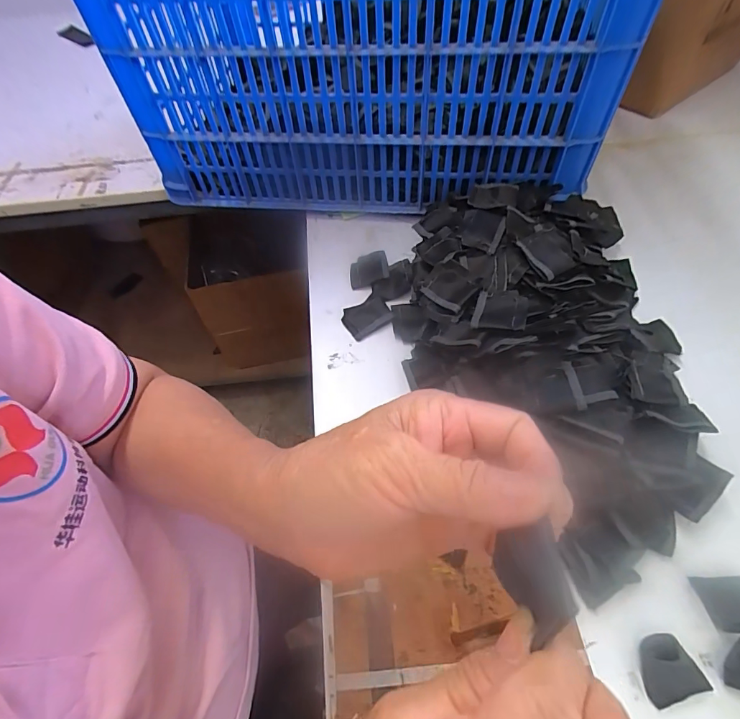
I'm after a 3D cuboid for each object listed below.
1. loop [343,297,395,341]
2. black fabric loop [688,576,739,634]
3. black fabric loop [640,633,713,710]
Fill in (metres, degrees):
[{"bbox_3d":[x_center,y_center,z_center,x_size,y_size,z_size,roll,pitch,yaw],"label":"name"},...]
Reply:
[{"bbox_3d":[-0.003,-0.048,0.484,0.054,0.007,0.048,-28,59,-14],"label":"loop"},{"bbox_3d":[0.268,0.181,0.308,0.039,0.009,0.036,-2,56,3],"label":"black fabric loop"},{"bbox_3d":[0.208,0.217,0.293,0.039,0.007,0.036,-16,56,-6],"label":"black fabric loop"}]

